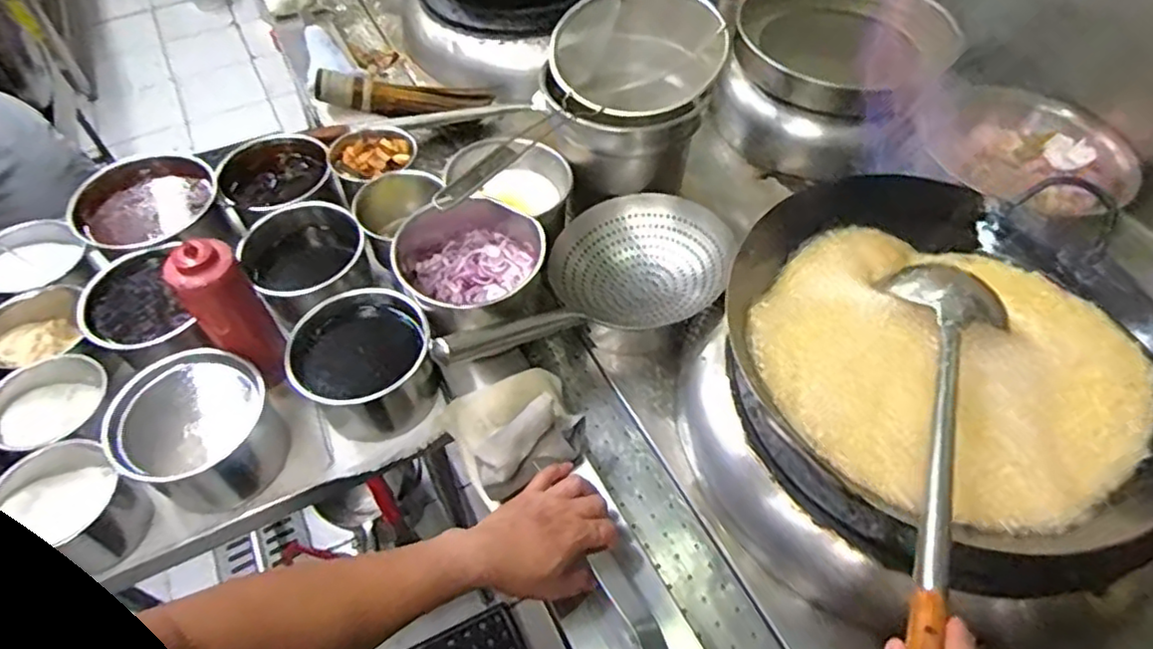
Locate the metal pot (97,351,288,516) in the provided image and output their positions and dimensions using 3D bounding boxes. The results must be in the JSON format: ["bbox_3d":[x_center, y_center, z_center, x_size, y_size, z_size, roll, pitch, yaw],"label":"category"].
[{"bbox_3d":[-0.419,0.121,0.746,0.156,0.126,0.148,0,53,0],"label":"metal pot"}]

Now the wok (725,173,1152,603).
[{"bbox_3d":[0.387,0.046,0.693,0.415,0.126,0.406,0,53,0],"label":"wok"}]

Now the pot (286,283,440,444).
[{"bbox_3d":[-0.249,0.052,0.801,0.149,0.119,0.154,0,53,0],"label":"pot"}]

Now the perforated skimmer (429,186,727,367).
[{"bbox_3d":[0.005,-0.036,0.832,0.226,0.116,0.420,38,49,25],"label":"perforated skimmer"}]

